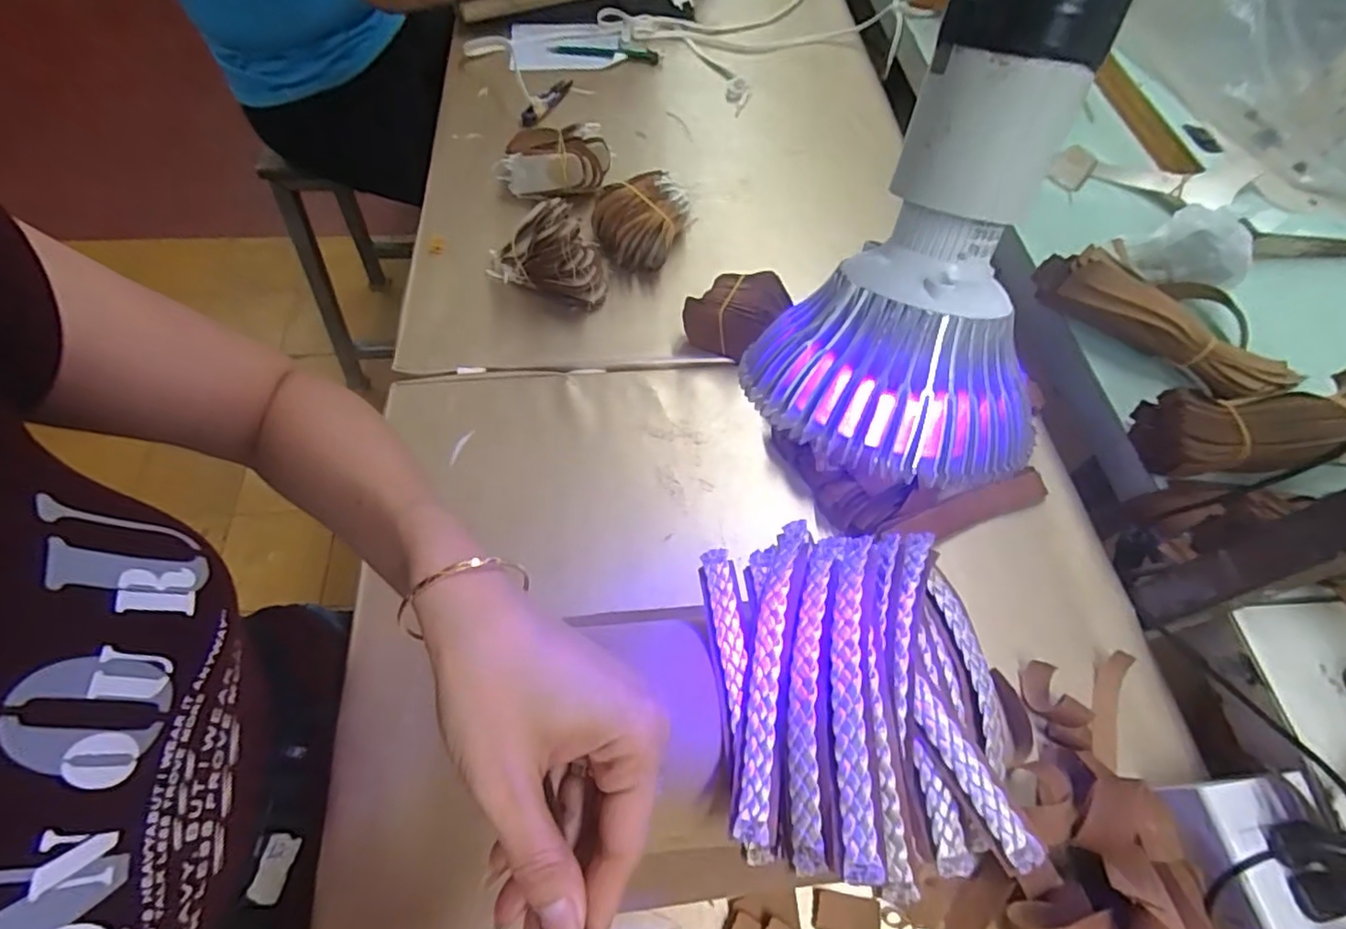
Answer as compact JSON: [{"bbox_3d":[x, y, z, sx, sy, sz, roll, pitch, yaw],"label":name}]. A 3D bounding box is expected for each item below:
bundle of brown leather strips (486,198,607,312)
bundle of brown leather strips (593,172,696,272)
[{"bbox_3d":[-0.112,-0.187,0.548,0.112,0.078,0.053,21,60,9],"label":"bundle of brown leather strips"},{"bbox_3d":[-0.034,-0.230,0.587,0.085,0.050,0.093,16,60,7],"label":"bundle of brown leather strips"}]

